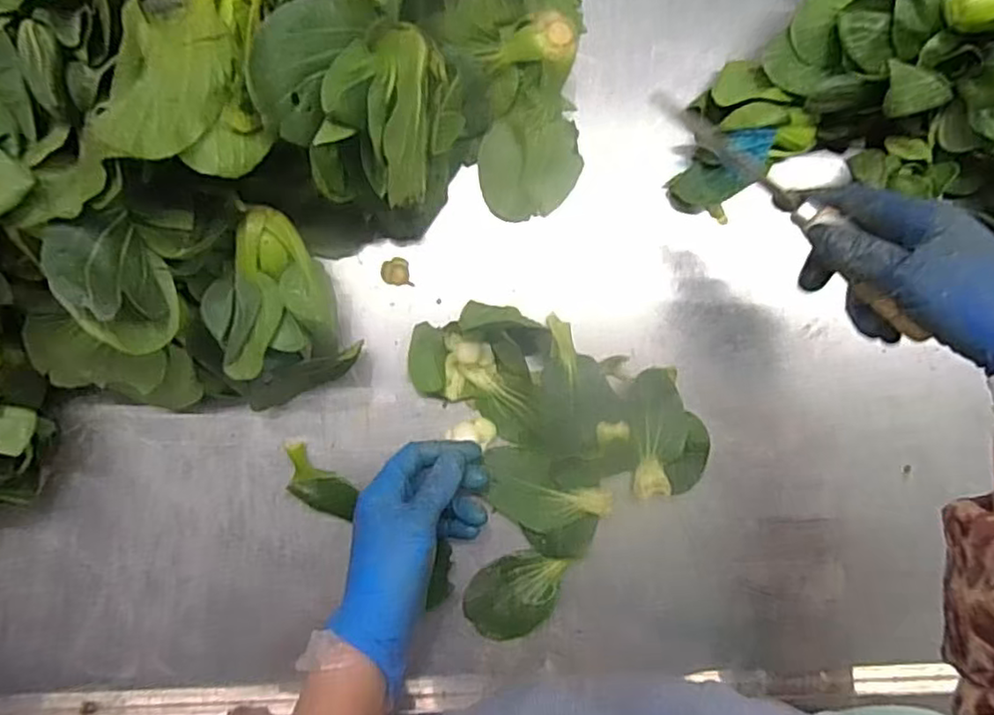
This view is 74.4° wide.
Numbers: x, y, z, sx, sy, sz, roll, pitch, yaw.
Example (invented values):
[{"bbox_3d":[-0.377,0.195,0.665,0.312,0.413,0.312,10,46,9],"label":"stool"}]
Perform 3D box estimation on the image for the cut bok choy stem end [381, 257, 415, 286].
[{"bbox_3d":[-0.069,-0.058,0.450,0.019,0.004,0.021,-14,91,-3],"label":"cut bok choy stem end"}]

